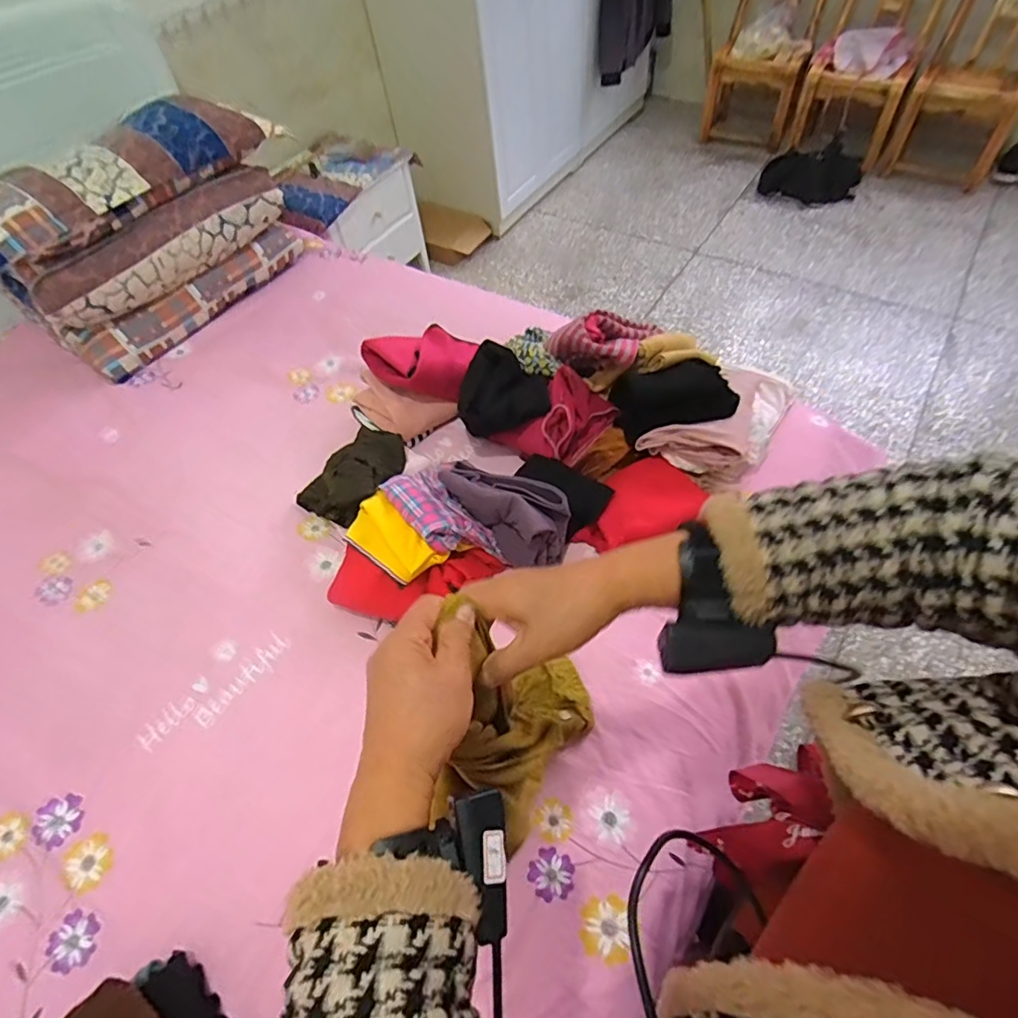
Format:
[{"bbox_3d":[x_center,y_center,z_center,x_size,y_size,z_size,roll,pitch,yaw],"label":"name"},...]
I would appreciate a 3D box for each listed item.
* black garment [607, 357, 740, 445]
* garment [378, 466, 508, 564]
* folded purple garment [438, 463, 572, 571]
[{"bbox_3d":[0.298,-0.193,1.030,0.210,0.100,0.131,-3,56,3],"label":"black garment"},{"bbox_3d":[-0.126,0.003,0.957,0.106,0.093,0.238,-34,60,-17],"label":"garment"},{"bbox_3d":[-0.004,0.004,0.953,0.216,0.122,0.103,32,65,23],"label":"folded purple garment"}]

